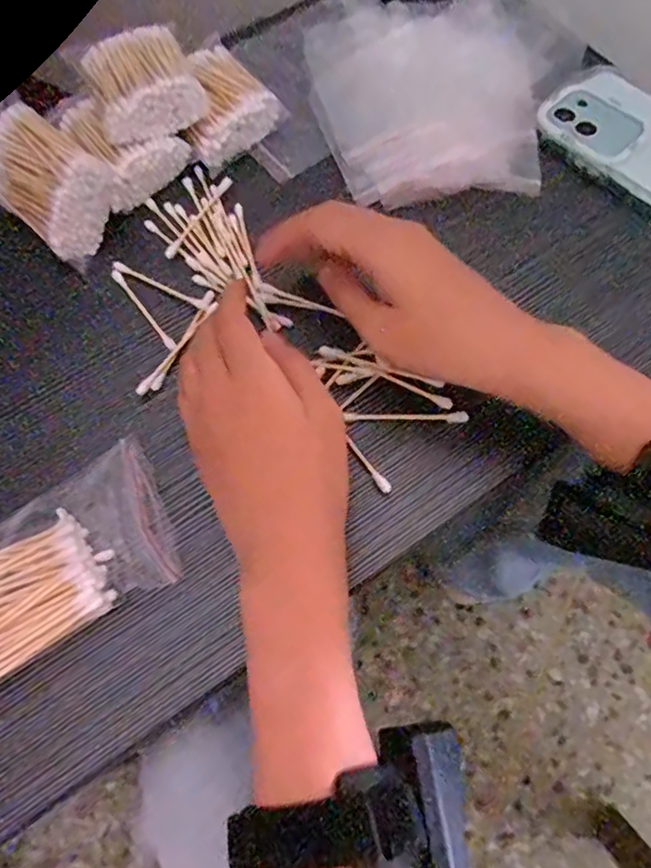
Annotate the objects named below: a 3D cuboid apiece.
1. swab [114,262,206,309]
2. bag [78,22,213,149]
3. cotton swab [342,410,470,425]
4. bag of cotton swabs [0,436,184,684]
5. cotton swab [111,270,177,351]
[{"bbox_3d":[-0.099,-0.089,0.342,0.068,0.004,0.005,28,71,12],"label":"swab"},{"bbox_3d":[-0.110,-0.212,0.347,0.061,0.031,0.064,-22,69,-7],"label":"bag"},{"bbox_3d":[0.043,-0.010,0.304,0.064,0.004,0.007,1,68,2],"label":"cotton swab"},{"bbox_3d":[-0.129,0.061,0.274,0.113,0.020,0.071,-30,70,-10],"label":"bag of cotton swabs"},{"bbox_3d":[-0.108,-0.074,0.337,0.005,0.004,0.069,-36,71,-13],"label":"cotton swab"}]

